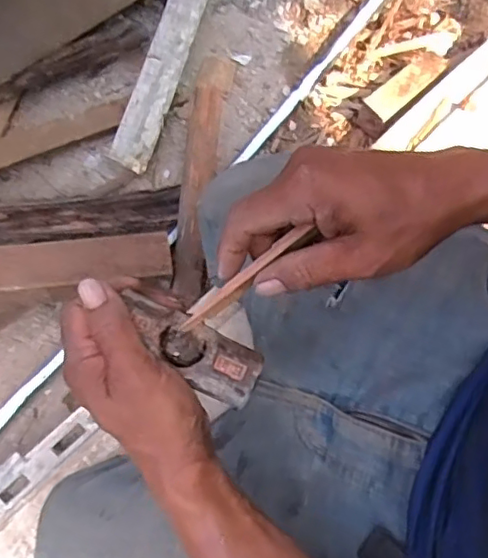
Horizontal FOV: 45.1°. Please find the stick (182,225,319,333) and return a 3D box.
[{"bbox_3d":[0.001,-0.001,0.338,0.095,0.007,0.012,-38,73,14],"label":"stick"}]

